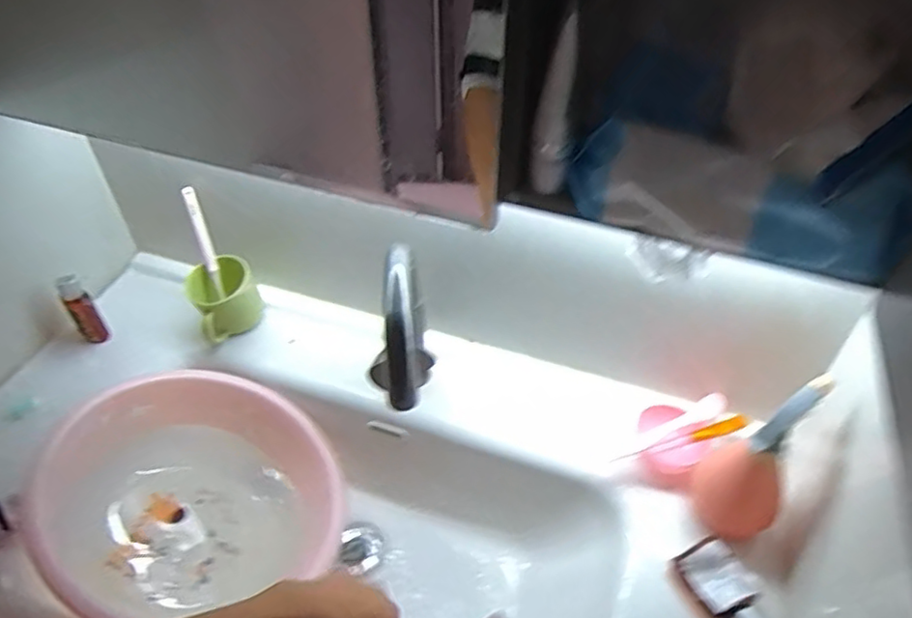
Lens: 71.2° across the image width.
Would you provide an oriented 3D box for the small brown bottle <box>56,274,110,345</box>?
[{"bbox_3d":[-0.501,0.003,0.856,0.029,0.099,0.028,-33,29,-31],"label":"small brown bottle"}]

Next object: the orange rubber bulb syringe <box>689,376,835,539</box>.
[{"bbox_3d":[0.277,0.133,0.590,0.075,0.150,0.079,21,47,20],"label":"orange rubber bulb syringe"}]

